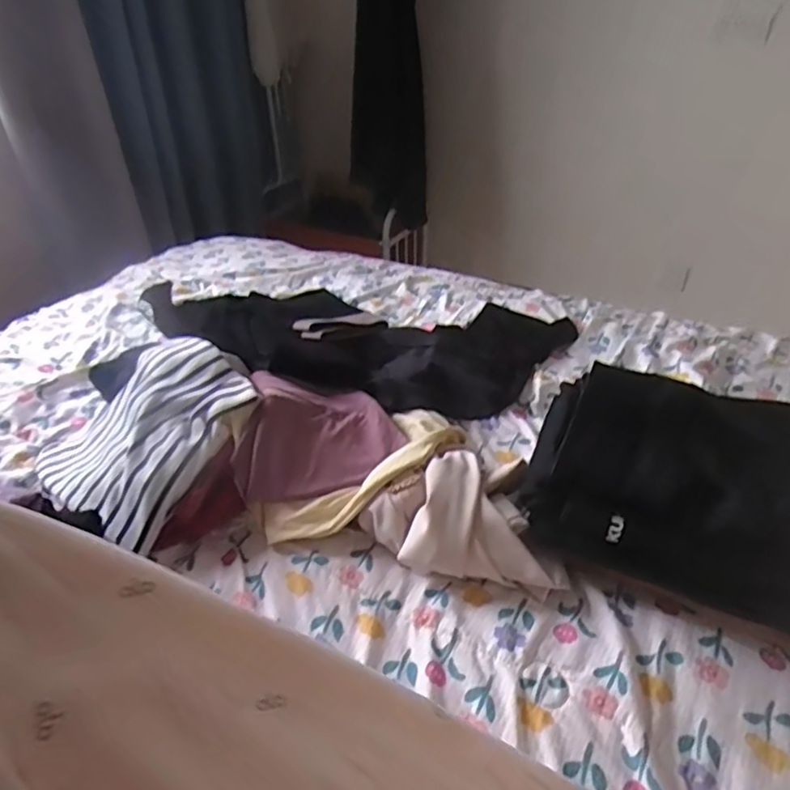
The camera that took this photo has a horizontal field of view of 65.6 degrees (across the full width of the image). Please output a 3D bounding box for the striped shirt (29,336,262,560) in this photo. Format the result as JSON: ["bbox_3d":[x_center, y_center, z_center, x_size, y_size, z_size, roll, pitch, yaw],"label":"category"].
[{"bbox_3d":[-0.329,0.042,0.803,0.288,0.120,0.249,24,42,30],"label":"striped shirt"}]

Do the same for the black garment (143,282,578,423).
[{"bbox_3d":[-0.120,-0.127,1.108,0.791,0.057,0.436,16,39,22],"label":"black garment"}]

